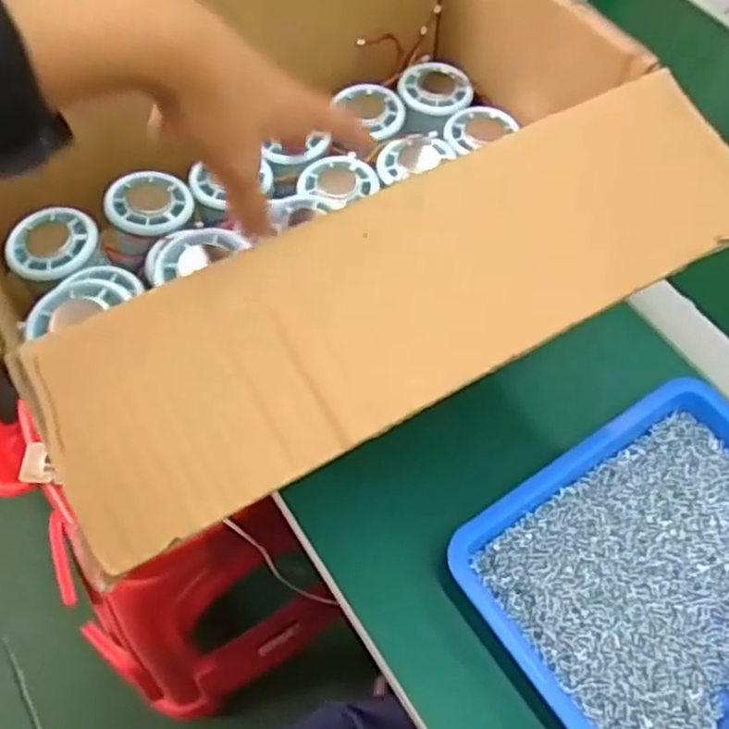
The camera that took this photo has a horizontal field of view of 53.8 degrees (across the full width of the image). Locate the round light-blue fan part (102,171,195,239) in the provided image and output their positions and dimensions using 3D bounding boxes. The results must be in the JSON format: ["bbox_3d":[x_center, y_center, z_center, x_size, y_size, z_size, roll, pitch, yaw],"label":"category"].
[{"bbox_3d":[-0.145,-0.109,0.485,0.053,0.012,0.056,19,59,8],"label":"round light-blue fan part"}]

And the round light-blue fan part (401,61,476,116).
[{"bbox_3d":[0.055,-0.212,0.550,0.056,0.011,0.047,13,59,4],"label":"round light-blue fan part"}]

